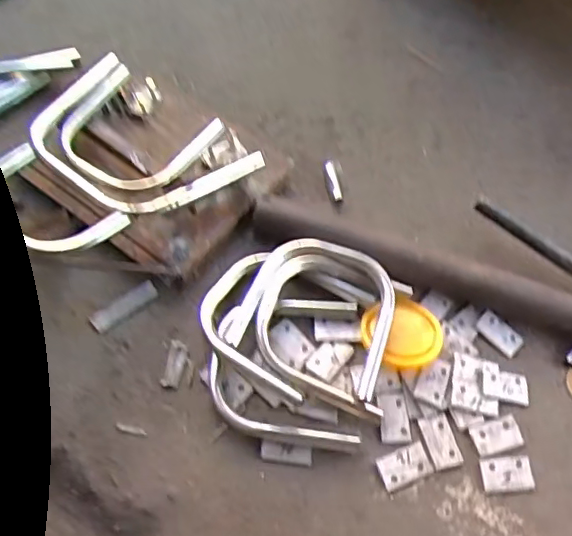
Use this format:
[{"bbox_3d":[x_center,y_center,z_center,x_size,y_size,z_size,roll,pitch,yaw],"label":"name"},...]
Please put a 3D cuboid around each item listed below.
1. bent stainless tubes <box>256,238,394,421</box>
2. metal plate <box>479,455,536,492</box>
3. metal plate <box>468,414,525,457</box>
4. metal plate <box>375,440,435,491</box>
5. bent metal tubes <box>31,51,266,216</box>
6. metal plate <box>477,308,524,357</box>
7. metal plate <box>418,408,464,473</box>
[{"bbox_3d":[0.059,0.064,0.837,0.194,0.046,0.244,14,56,3],"label":"bent stainless tubes"},{"bbox_3d":[0.293,0.273,0.777,0.068,0.007,0.042,-7,58,0],"label":"metal plate"},{"bbox_3d":[0.289,0.230,0.803,0.065,0.004,0.041,-17,71,-2],"label":"metal plate"},{"bbox_3d":[0.157,0.260,0.774,0.068,0.006,0.043,-15,59,-16],"label":"metal plate"},{"bbox_3d":[-0.235,-0.187,0.914,0.323,0.036,0.226,36,62,12],"label":"bent metal tubes"},{"bbox_3d":[0.323,0.098,0.888,0.071,0.004,0.042,43,73,13],"label":"metal plate"},{"bbox_3d":[0.211,0.235,0.797,0.045,0.005,0.070,-12,63,-9],"label":"metal plate"}]

